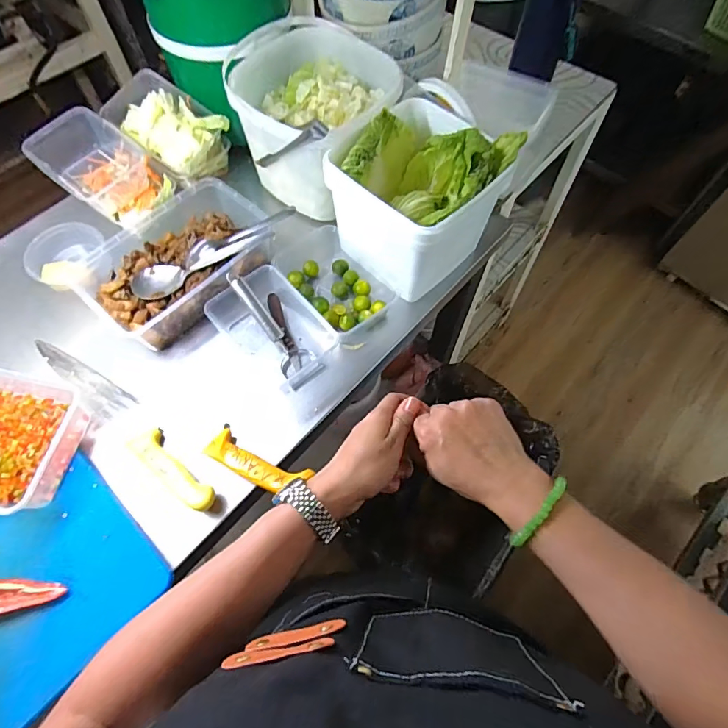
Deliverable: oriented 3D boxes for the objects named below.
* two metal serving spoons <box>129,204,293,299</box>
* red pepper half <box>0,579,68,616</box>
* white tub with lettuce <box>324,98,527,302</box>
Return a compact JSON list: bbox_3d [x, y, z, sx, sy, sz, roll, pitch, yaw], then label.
[{"bbox_3d":[-0.213,-0.164,0.638,0.241,0.035,0.069,-25,66,-12],"label":"two metal serving spoons"},{"bbox_3d":[-0.371,0.249,0.473,0.092,0.025,0.036,-3,64,-1],"label":"red pepper half"},{"bbox_3d":[0.080,-0.234,0.635,0.188,0.161,0.190,40,70,18],"label":"white tub with lettuce"}]

